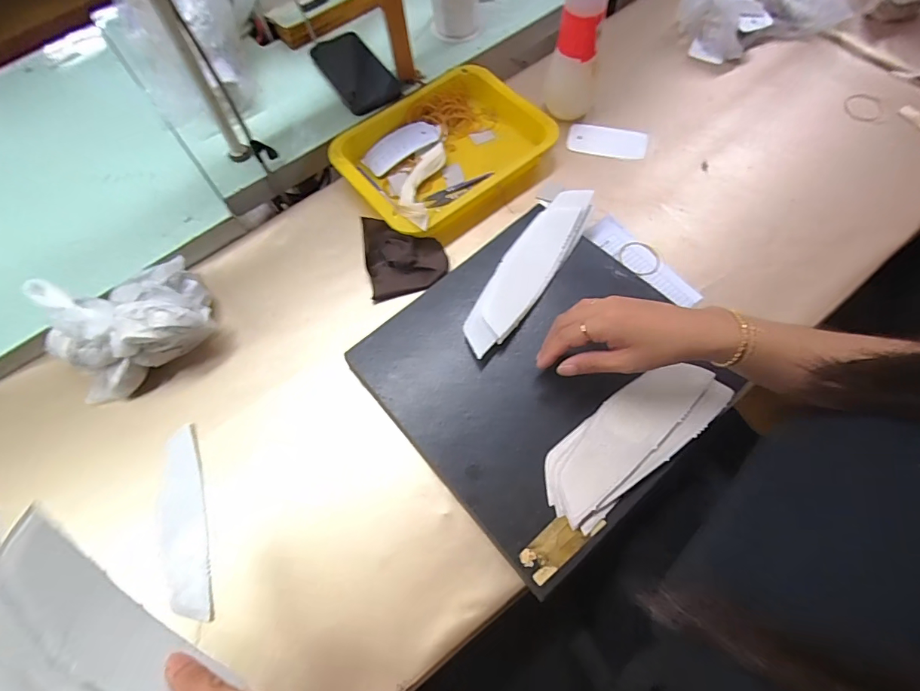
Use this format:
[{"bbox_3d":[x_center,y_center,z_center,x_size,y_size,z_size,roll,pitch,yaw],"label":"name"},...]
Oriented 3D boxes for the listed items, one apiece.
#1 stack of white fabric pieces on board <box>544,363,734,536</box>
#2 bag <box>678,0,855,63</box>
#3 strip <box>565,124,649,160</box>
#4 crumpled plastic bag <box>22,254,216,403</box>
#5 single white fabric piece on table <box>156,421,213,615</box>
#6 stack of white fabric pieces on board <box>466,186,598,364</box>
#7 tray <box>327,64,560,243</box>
[{"bbox_3d":[0.165,0.084,0.428,0.199,0.015,0.073,-37,72,-11],"label":"stack of white fabric pieces on board"},{"bbox_3d":[0.441,-0.521,0.669,0.228,0.052,0.160,-16,67,-4],"label":"bag"},{"bbox_3d":[0.200,-0.278,0.612,0.104,0.007,0.051,15,68,9],"label":"strip"},{"bbox_3d":[-0.361,-0.025,0.490,0.157,0.089,0.121,-31,69,-11],"label":"crumpled plastic bag"},{"bbox_3d":[-0.278,0.175,0.450,0.044,0.008,0.183,-19,67,-6],"label":"single white fabric piece on table"},{"bbox_3d":[0.073,-0.086,0.497,0.056,0.029,0.223,32,72,15],"label":"stack of white fabric pieces on board"},{"bbox_3d":[-0.021,-0.256,0.594,0.257,0.042,0.211,-41,71,-14],"label":"tray"}]

